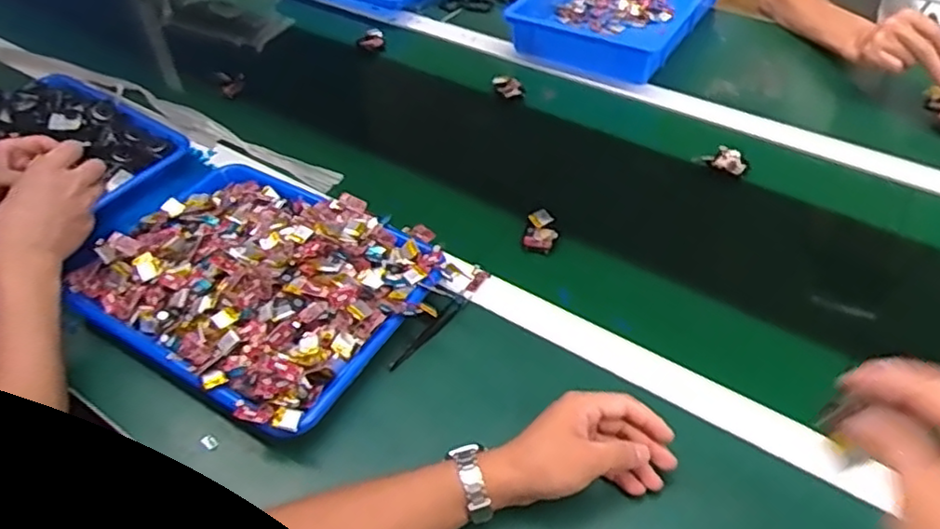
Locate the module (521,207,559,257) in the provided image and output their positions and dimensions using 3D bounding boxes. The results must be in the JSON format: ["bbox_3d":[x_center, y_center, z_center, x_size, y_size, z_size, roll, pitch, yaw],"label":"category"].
[{"bbox_3d":[0.082,-0.037,0.745,0.036,0.018,0.055,9,48,12],"label":"module"}]

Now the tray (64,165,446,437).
[{"bbox_3d":[-0.217,0.009,0.676,0.320,0.068,0.255,24,52,23],"label":"tray"}]

